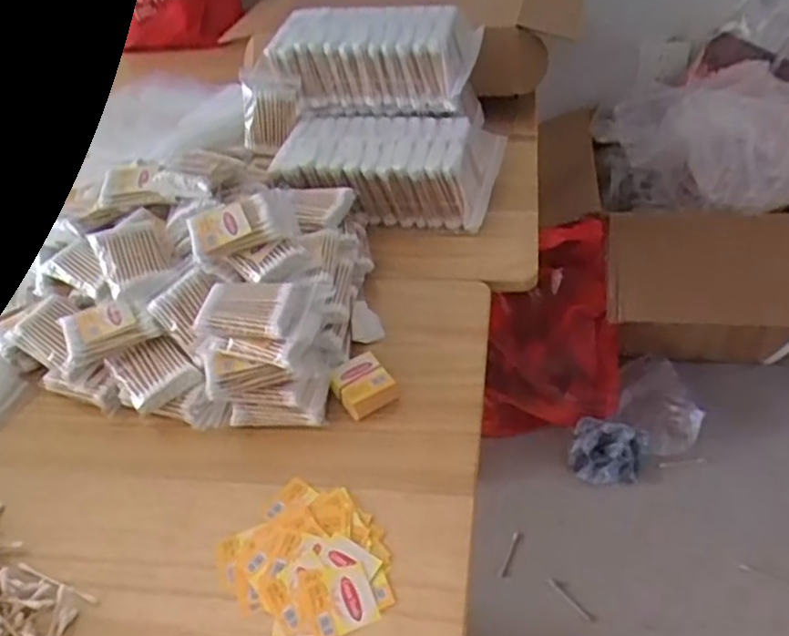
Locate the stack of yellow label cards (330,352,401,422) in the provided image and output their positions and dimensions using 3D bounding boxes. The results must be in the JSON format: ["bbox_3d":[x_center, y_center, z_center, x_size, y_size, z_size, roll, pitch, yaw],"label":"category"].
[{"bbox_3d":[-0.025,0.054,0.562,0.042,0.018,0.051,-27,46,-20],"label":"stack of yellow label cards"}]

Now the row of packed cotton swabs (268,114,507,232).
[{"bbox_3d":[-0.003,-0.165,0.755,0.226,0.077,0.137,1,43,10],"label":"row of packed cotton swabs"}]

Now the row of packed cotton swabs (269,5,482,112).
[{"bbox_3d":[-0.019,-0.302,0.795,0.217,0.078,0.133,6,43,13],"label":"row of packed cotton swabs"}]

